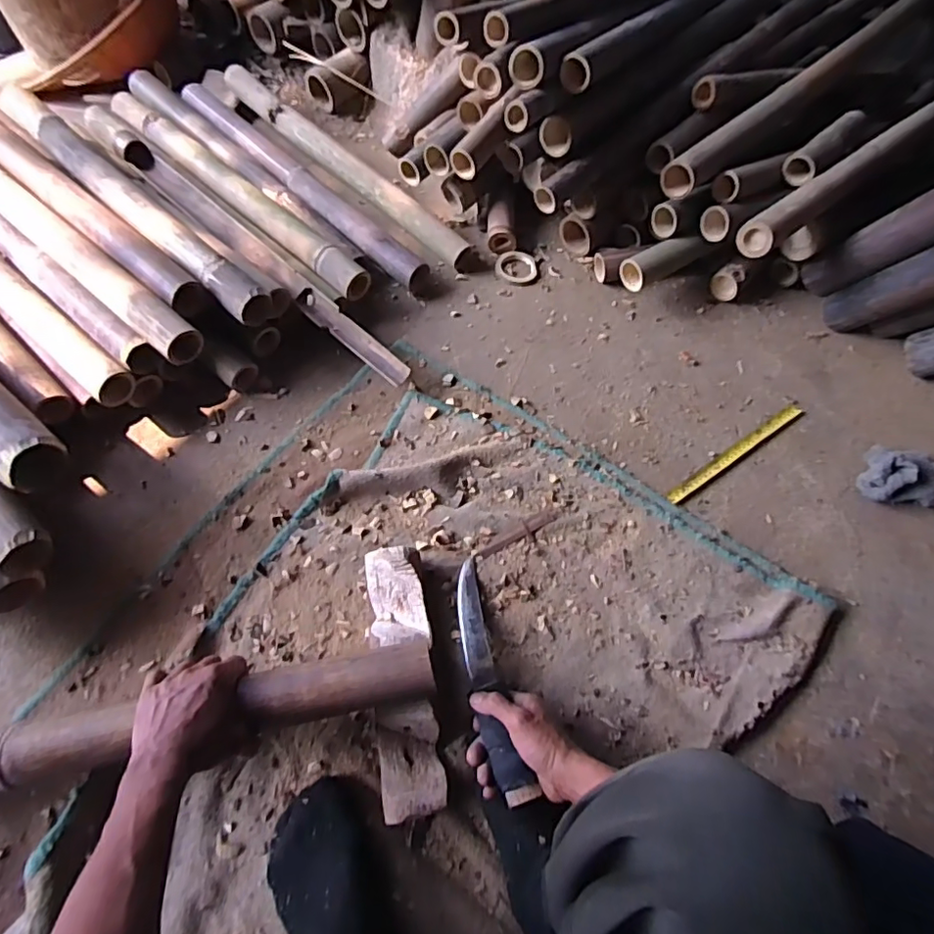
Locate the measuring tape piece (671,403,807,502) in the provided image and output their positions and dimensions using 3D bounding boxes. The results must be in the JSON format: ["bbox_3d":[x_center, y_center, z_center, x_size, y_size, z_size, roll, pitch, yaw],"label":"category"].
[{"bbox_3d":[0.425,-0.024,0.884,0.295,0.004,0.024,-31,56,-17],"label":"measuring tape piece"}]

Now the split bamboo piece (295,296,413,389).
[{"bbox_3d":[-0.173,-0.199,0.880,0.210,0.031,0.037,38,68,15],"label":"split bamboo piece"}]

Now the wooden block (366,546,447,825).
[{"bbox_3d":[-0.076,0.248,0.680,0.072,0.052,0.297,-6,64,-7],"label":"wooden block"}]

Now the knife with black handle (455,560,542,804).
[{"bbox_3d":[0.021,0.241,0.672,0.039,0.027,0.285,-9,48,-7],"label":"knife with black handle"}]

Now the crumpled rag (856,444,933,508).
[{"bbox_3d":[0.654,0.009,0.843,0.113,0.054,0.094,2,63,-3],"label":"crumpled rag"}]

